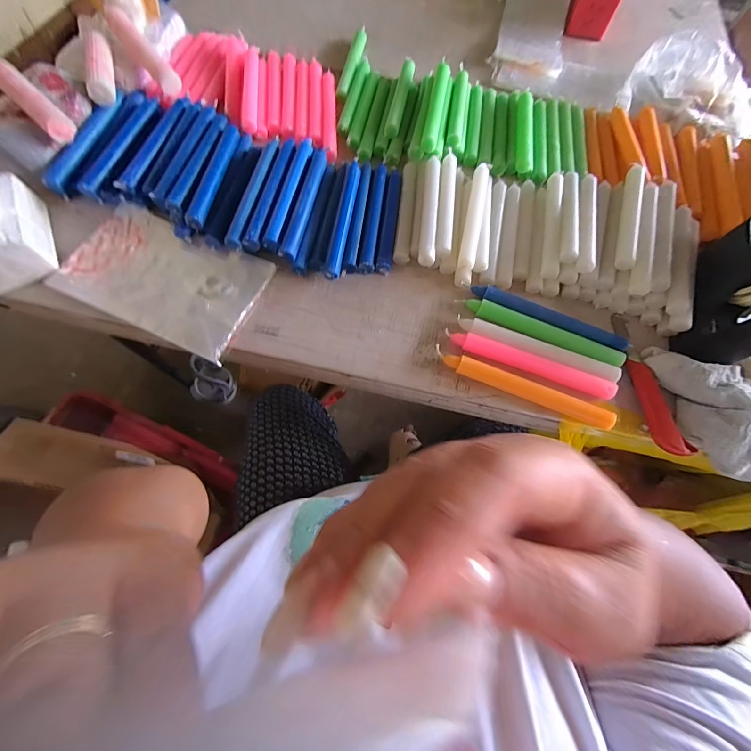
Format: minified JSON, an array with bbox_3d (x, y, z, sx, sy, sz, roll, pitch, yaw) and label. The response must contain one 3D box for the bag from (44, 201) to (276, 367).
[{"bbox_3d":[-0.277,-0.133,0.439,0.245,0.014,0.150,23,70,6],"label":"bag"}]

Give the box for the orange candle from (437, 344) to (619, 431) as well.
[{"bbox_3d":[0.179,0.014,0.411,0.217,0.020,0.023,22,69,5],"label":"orange candle"}]

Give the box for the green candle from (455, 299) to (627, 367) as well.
[{"bbox_3d":[0.217,-0.060,0.438,0.209,0.019,0.023,23,70,6],"label":"green candle"}]

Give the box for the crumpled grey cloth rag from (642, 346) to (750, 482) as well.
[{"bbox_3d":[0.410,0.034,0.392,0.090,0.037,0.180,-16,71,-9],"label":"crumpled grey cloth rag"}]

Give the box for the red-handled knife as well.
[{"bbox_3d":[0.341,0.005,0.424,0.033,0.028,0.191,-4,69,-4],"label":"red-handled knife"}]

